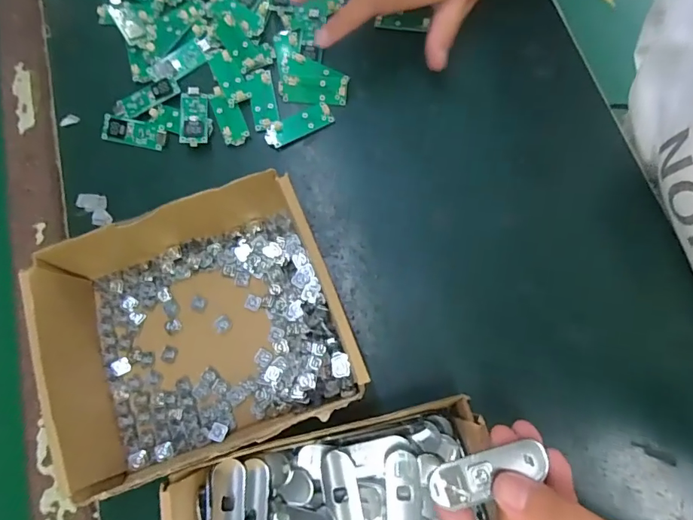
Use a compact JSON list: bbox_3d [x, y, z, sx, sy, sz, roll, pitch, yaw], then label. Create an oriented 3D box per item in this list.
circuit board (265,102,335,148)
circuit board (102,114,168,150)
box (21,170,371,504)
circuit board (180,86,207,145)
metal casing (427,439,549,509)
[{"bbox_3d":[-0.035,-0.100,0.335,0.051,0.004,0.018,-25,76,-5],"label":"circuit board"},{"bbox_3d":[-0.159,-0.096,0.340,0.049,0.004,0.019,11,95,2],"label":"circuit board"},{"bbox_3d":[-0.094,0.043,0.275,0.177,0.051,0.149,-14,76,-2],"label":"box"},{"bbox_3d":[-0.114,-0.108,0.337,0.019,0.009,0.050,-6,76,0],"label":"circuit board"},{"bbox_3d":[0.058,0.088,0.186,0.048,0.005,0.016,-17,76,-3],"label":"metal casing"}]

